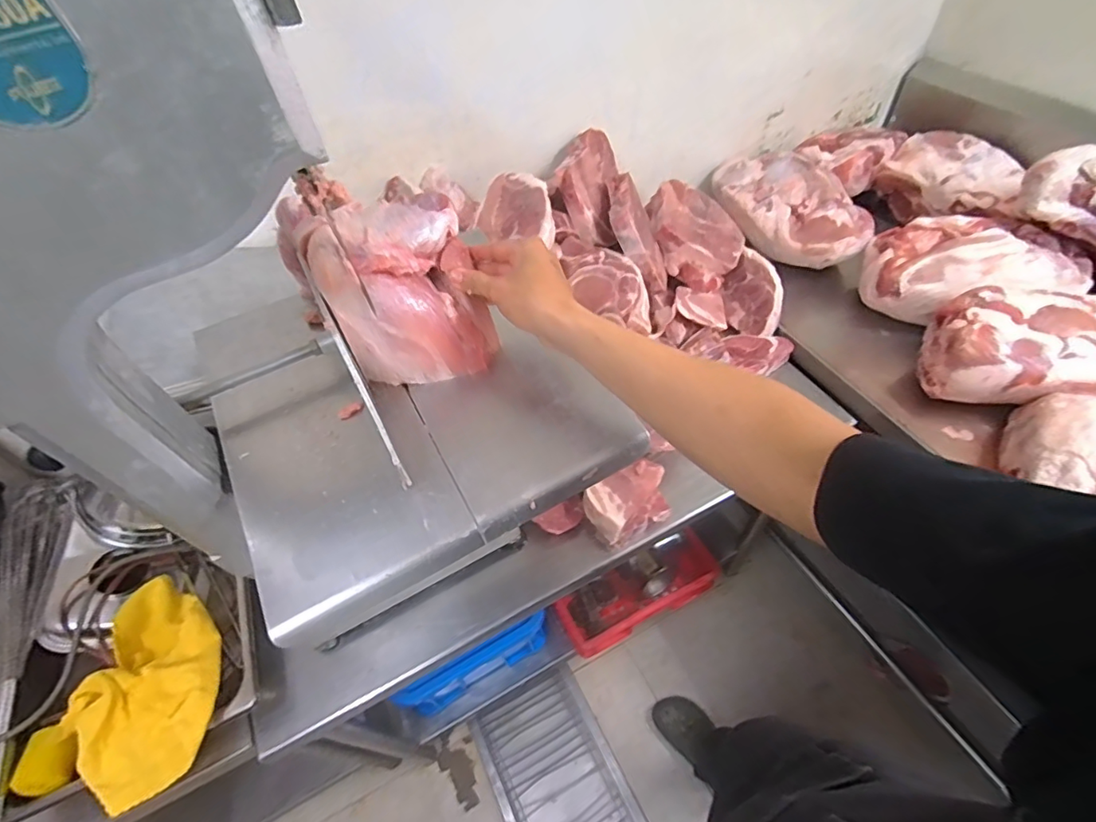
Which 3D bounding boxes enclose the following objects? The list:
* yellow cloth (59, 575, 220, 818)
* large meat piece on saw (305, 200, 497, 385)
[{"bbox_3d":[-0.523,0.347,0.693,0.169,0.082,0.260,-23,53,-13],"label":"yellow cloth"},{"bbox_3d":[-0.145,-0.119,0.540,0.154,0.152,0.105,-12,51,-4],"label":"large meat piece on saw"}]

